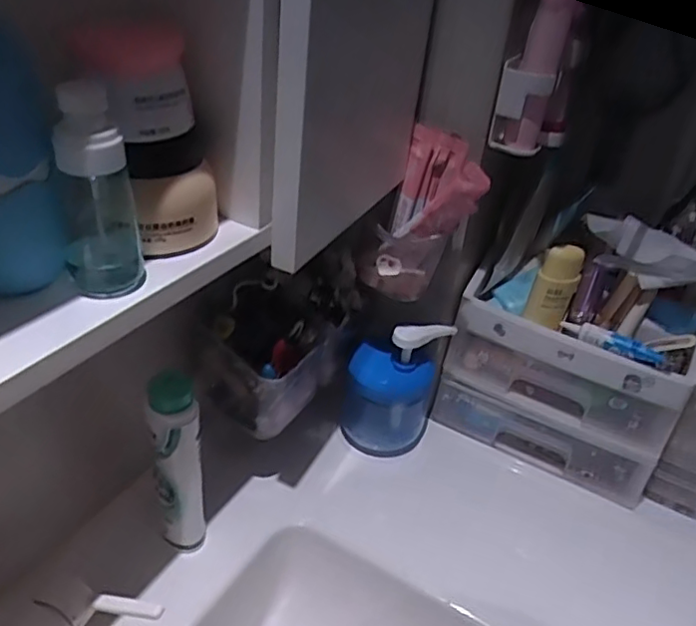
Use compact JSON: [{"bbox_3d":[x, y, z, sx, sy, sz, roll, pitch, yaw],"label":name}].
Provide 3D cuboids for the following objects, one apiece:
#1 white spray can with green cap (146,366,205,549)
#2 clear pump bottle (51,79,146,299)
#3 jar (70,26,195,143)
[{"bbox_3d":[-0.139,0.125,0.509,0.038,0.168,0.036,5,34,-3],"label":"white spray can with green cap"},{"bbox_3d":[-0.130,-0.061,0.323,0.031,0.107,0.030,6,34,-1],"label":"clear pump bottle"},{"bbox_3d":[-0.121,-0.133,0.358,0.057,0.045,0.063,-12,39,-25],"label":"jar"}]

